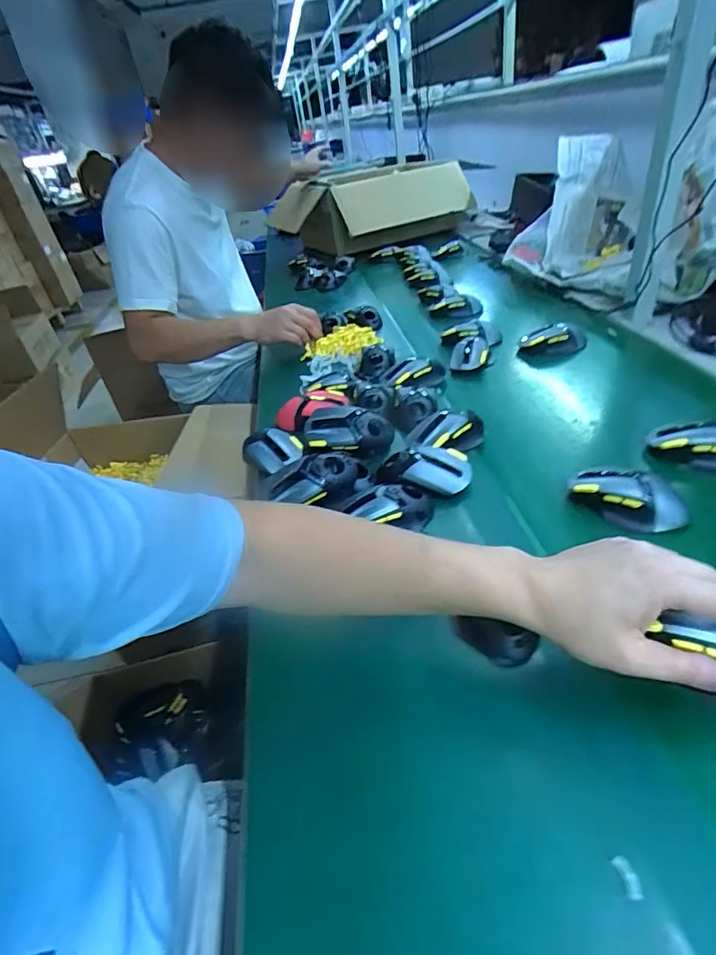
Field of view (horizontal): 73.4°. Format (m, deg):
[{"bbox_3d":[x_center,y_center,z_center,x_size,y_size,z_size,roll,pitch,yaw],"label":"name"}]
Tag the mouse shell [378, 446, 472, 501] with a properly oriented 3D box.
[{"bbox_3d":[0.082,-0.009,0.593,0.110,0.030,0.068,5,39,20],"label":"mouse shell"}]

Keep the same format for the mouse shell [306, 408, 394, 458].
[{"bbox_3d":[-0.011,-0.066,0.659,0.121,0.055,0.070,5,38,-6],"label":"mouse shell"}]

